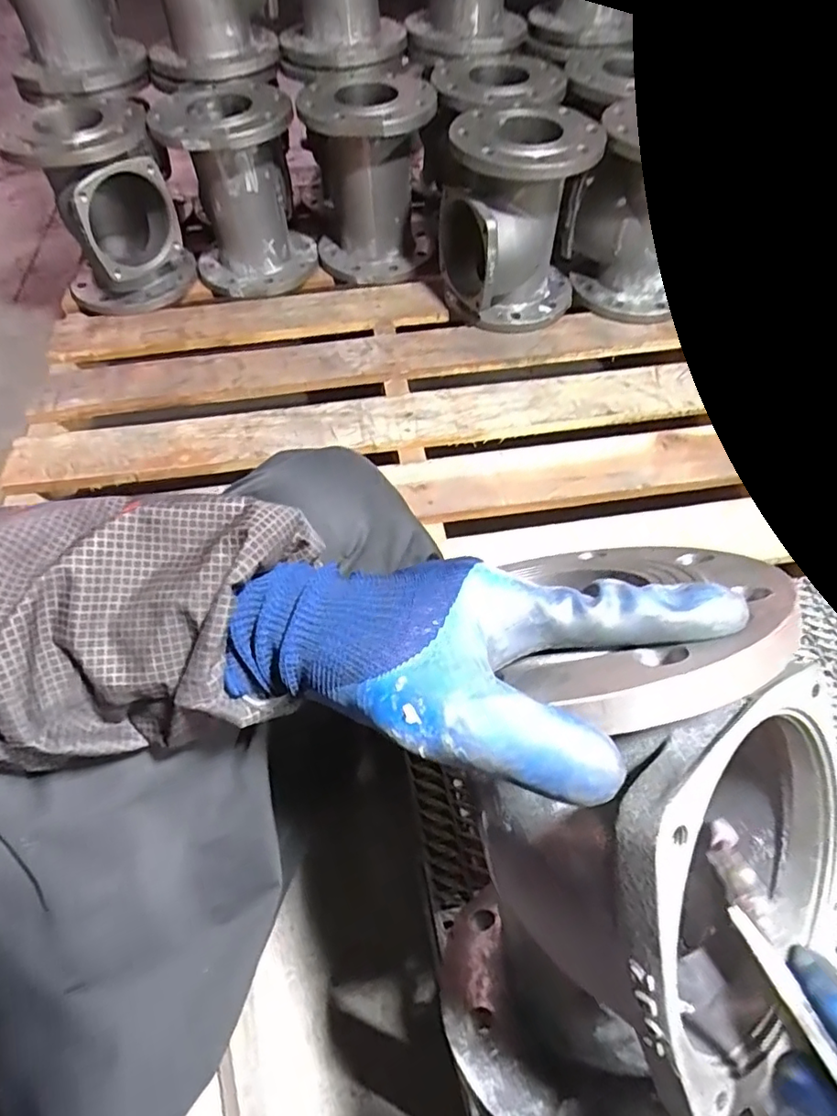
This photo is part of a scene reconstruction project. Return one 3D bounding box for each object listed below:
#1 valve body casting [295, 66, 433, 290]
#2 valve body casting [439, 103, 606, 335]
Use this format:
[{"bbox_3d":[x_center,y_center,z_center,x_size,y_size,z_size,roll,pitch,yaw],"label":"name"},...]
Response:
[{"bbox_3d":[-0.079,-0.618,0.951,0.196,0.263,0.198,-5,56,-2],"label":"valve body casting"},{"bbox_3d":[0.141,-0.495,0.864,0.208,0.246,0.190,-1,56,1],"label":"valve body casting"}]

